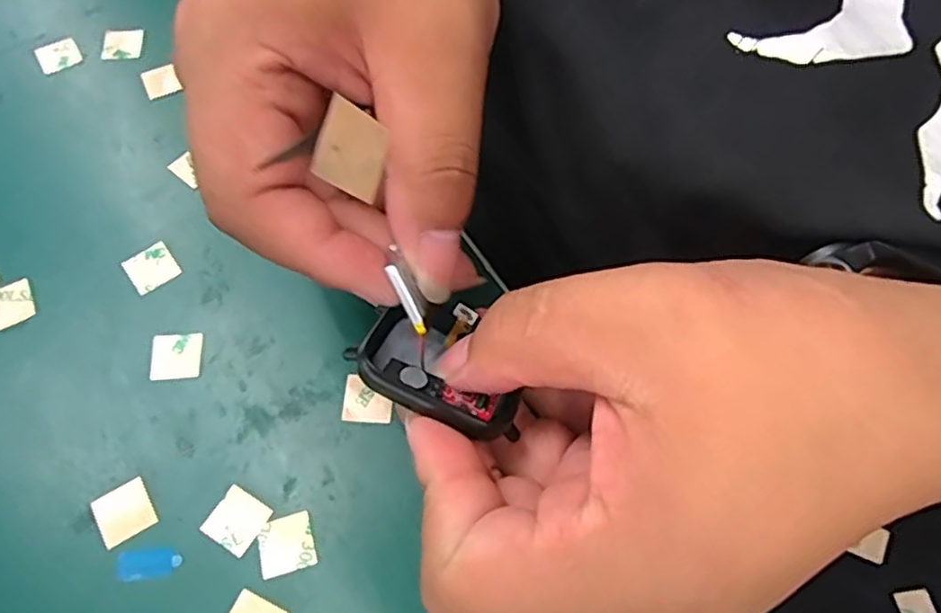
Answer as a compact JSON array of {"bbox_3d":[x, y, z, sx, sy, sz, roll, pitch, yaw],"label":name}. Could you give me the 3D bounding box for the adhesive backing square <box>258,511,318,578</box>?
[{"bbox_3d":[-0.053,0.068,0.193,0.015,0.004,0.015,-15,65,-8],"label":"adhesive backing square"}]

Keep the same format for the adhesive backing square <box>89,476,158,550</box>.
[{"bbox_3d":[-0.101,0.060,0.197,0.015,0.004,0.015,-30,71,-15],"label":"adhesive backing square"}]

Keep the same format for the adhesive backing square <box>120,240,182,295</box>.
[{"bbox_3d":[-0.109,-0.013,0.231,0.016,0.004,0.015,-36,73,-14],"label":"adhesive backing square"}]

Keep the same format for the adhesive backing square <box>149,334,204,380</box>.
[{"bbox_3d":[-0.095,0.016,0.218,0.016,0.004,0.015,-2,67,-8],"label":"adhesive backing square"}]

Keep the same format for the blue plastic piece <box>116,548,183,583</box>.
[{"bbox_3d":[-0.091,0.072,0.190,0.018,0.004,0.008,-3,64,-2],"label":"blue plastic piece"}]

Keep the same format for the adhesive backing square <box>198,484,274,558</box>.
[{"bbox_3d":[-0.068,0.061,0.195,0.015,0.004,0.015,29,67,12],"label":"adhesive backing square"}]

